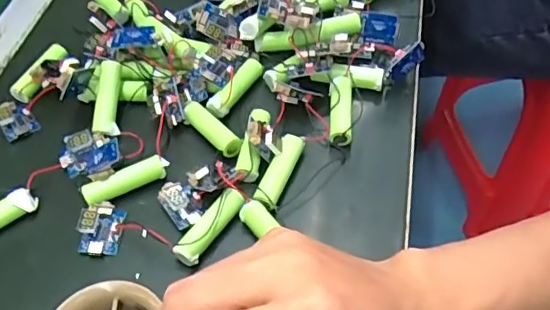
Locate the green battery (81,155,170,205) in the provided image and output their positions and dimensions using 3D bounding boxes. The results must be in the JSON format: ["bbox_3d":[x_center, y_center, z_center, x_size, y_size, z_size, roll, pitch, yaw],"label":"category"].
[{"bbox_3d":[-0.090,0.015,0.340,0.052,0.016,0.011,-21,54,-14],"label":"green battery"}]

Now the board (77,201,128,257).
[{"bbox_3d":[-0.100,0.041,0.325,0.023,0.017,0.032,3,52,5],"label":"board"}]

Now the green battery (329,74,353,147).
[{"bbox_3d":[0.042,-0.030,0.365,0.014,0.015,0.047,0,52,3],"label":"green battery"}]

